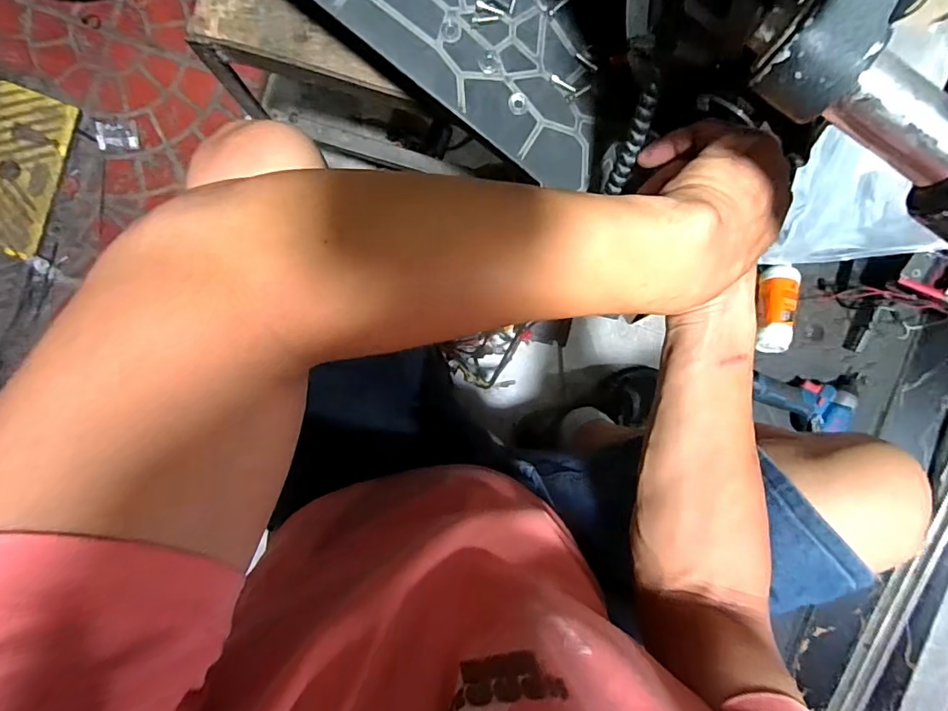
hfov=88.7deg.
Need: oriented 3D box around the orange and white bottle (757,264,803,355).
[{"bbox_3d":[0.525,-0.082,0.833,0.051,0.051,0.159,18,73,-9],"label":"orange and white bottle"}]

